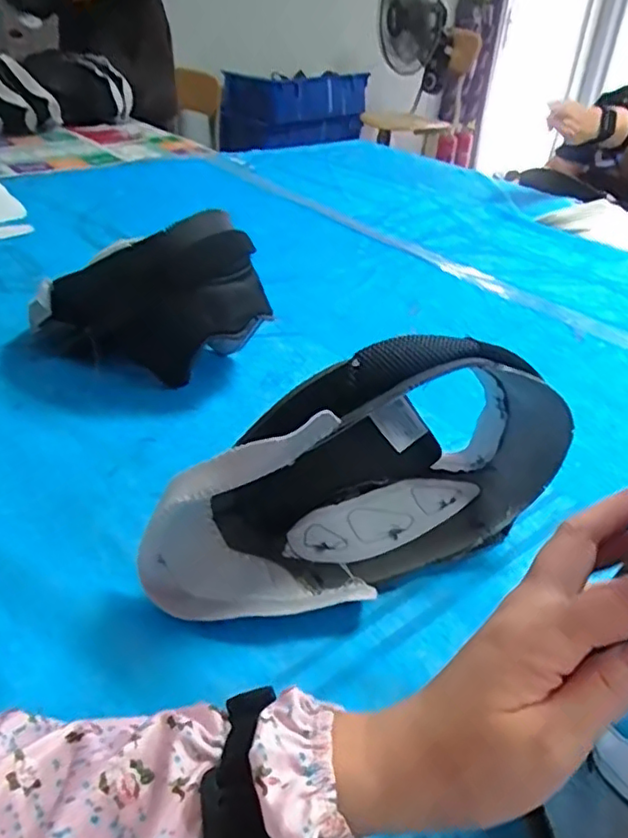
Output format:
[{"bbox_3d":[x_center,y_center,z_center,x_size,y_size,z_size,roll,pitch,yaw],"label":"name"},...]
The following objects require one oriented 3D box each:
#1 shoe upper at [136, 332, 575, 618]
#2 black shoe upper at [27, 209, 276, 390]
[{"bbox_3d":[0.032,0.033,0.410,0.275,0.140,0.104,-16,39,-23],"label":"shoe upper"},{"bbox_3d":[-0.171,-0.111,0.597,0.245,0.152,0.099,1,35,-1],"label":"black shoe upper"}]

